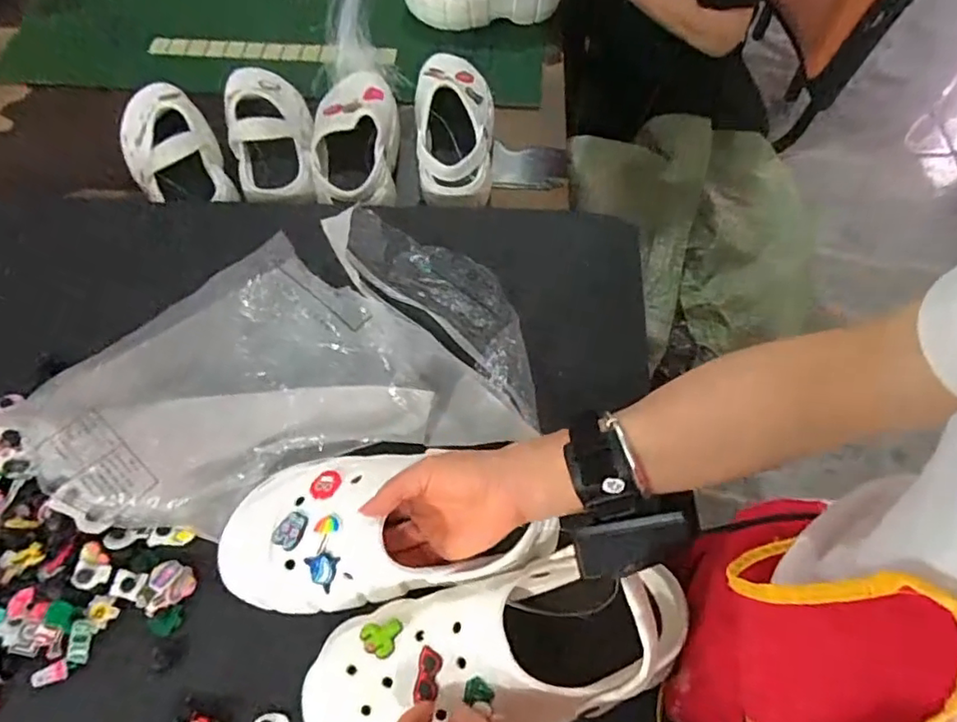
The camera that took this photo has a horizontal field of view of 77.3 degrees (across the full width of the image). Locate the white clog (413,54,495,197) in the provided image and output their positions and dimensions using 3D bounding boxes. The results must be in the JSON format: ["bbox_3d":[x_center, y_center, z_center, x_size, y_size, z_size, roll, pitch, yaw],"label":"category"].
[{"bbox_3d":[-0.033,-0.324,0.797,0.107,0.065,0.234,-1,62,1],"label":"white clog"}]

